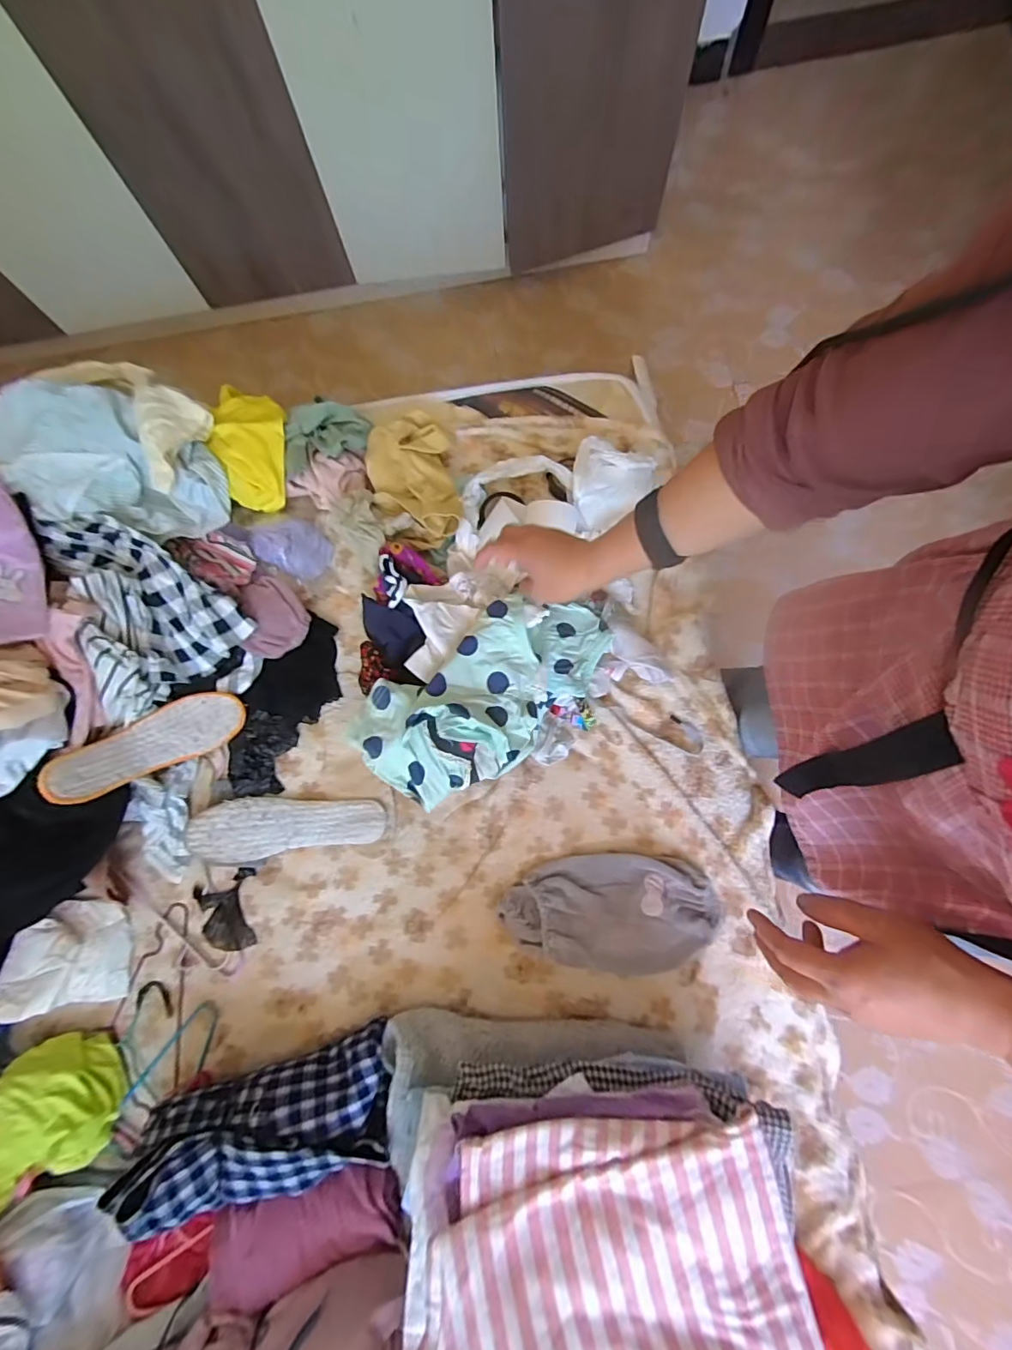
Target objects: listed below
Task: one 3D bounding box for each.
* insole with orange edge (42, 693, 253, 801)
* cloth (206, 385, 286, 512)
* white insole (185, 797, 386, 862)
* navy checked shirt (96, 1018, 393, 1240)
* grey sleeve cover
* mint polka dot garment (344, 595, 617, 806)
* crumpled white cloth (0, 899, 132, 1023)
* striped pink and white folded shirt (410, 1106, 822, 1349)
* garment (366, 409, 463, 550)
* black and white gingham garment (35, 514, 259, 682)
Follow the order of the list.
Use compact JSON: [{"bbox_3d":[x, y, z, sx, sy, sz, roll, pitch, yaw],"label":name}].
[{"bbox_3d":[-0.455,0.086,0.654,0.222,0.058,0.076,-28,79,-31],"label":"insole with orange edge"},{"bbox_3d":[-0.368,-0.334,0.737,0.103,0.046,0.191,-4,79,2],"label":"cloth"},{"bbox_3d":[-0.292,0.201,0.683,0.254,0.014,0.075,-5,79,0],"label":"white insole"},{"bbox_3d":[-0.265,0.502,0.573,0.271,0.102,0.122,-10,79,-14],"label":"navy checked shirt"},{"bbox_3d":[0.132,0.300,0.649,0.272,0.041,0.140,5,80,1],"label":"grey sleeve cover"},{"bbox_3d":[-0.014,0.015,0.618,0.328,0.076,0.162,-35,81,-15],"label":"mint polka dot garment"},{"bbox_3d":[-0.568,0.362,0.658,0.146,0.035,0.123,-6,79,-1],"label":"crumpled white cloth"},{"bbox_3d":[0.088,0.518,0.422,0.321,0.039,0.243,-4,79,0],"label":"striped pink and white folded shirt"},{"bbox_3d":[-0.129,-0.281,0.705,0.117,0.061,0.211,-12,79,0],"label":"garment"},{"bbox_3d":[-0.477,-0.118,0.693,0.138,0.072,0.266,-41,82,-7],"label":"black and white gingham garment"}]

